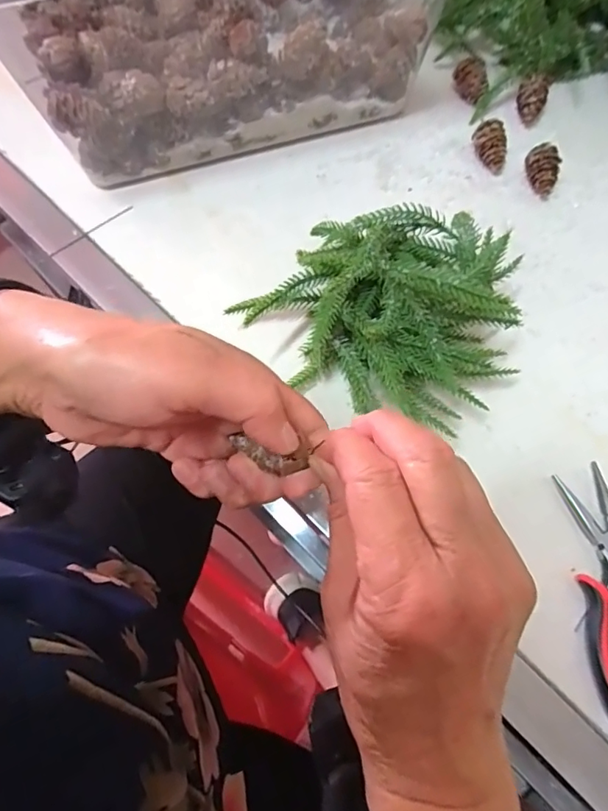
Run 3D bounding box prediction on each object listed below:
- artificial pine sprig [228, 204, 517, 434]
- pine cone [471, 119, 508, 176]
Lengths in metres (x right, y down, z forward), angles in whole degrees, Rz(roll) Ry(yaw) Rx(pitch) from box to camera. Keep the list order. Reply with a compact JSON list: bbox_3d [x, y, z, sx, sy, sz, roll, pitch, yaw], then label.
[{"bbox_3d":[0.048,-0.054,0.296,0.147,0.080,0.111,16,71,7],"label":"artificial pine sprig"},{"bbox_3d":[0.137,-0.188,0.373,0.023,0.024,0.029,0,70,1],"label":"pine cone"}]

